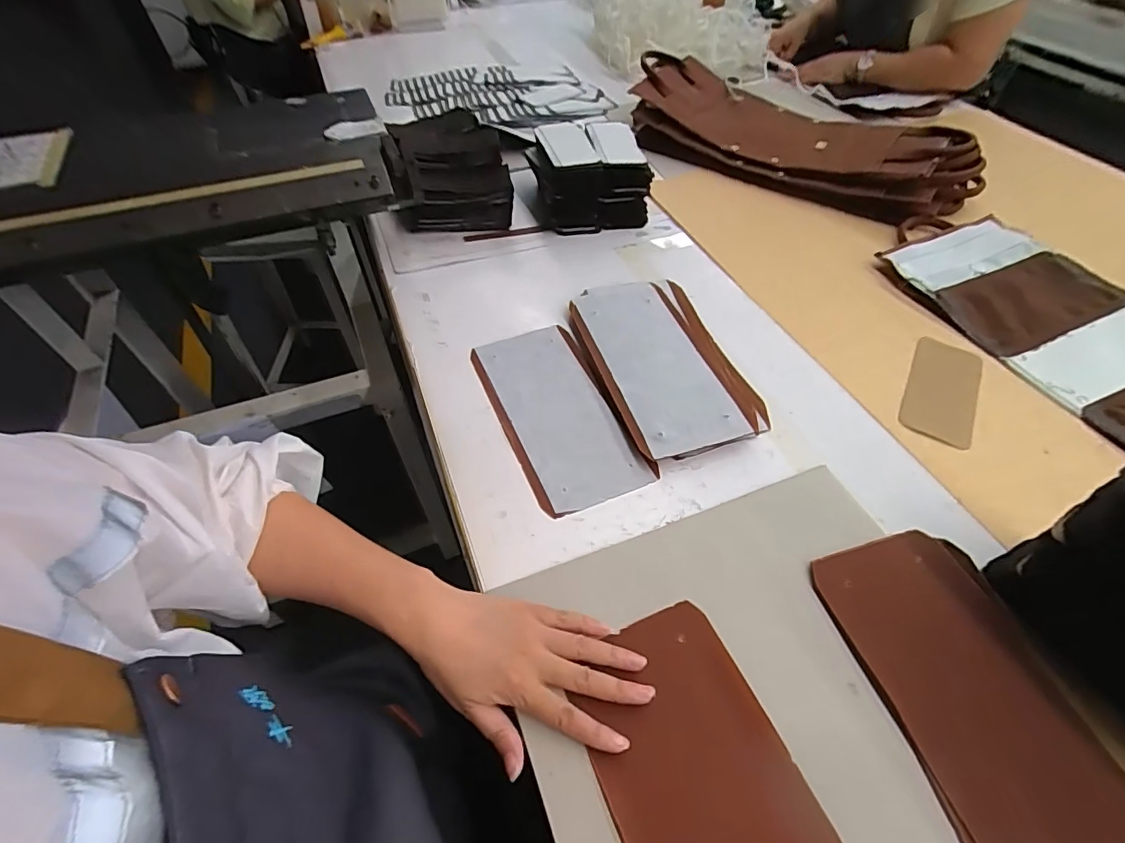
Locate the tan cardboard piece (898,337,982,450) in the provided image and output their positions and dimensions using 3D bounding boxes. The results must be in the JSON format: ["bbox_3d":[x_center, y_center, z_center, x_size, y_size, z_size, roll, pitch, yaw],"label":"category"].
[{"bbox_3d":[0.442,-0.040,0.588,0.071,0.006,0.167,26,55,19],"label":"tan cardboard piece"}]

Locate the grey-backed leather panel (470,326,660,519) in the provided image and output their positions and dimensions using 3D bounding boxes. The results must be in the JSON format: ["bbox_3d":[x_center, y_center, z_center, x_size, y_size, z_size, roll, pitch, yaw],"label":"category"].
[{"bbox_3d":[-0.008,-0.015,0.564,0.123,0.007,0.250,-19,53,-15],"label":"grey-backed leather panel"}]

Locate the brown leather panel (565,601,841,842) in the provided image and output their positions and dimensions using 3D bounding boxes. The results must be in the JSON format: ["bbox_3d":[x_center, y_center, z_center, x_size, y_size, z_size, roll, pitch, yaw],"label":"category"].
[{"bbox_3d":[0.103,0.259,0.340,0.128,0.007,0.247,-18,53,-14],"label":"brown leather panel"}]

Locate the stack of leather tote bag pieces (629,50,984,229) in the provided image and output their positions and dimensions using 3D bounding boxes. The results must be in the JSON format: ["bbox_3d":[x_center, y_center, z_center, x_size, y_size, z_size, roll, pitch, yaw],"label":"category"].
[{"bbox_3d":[0.406,-0.518,0.907,0.608,0.080,0.244,28,56,21],"label":"stack of leather tote bag pieces"}]

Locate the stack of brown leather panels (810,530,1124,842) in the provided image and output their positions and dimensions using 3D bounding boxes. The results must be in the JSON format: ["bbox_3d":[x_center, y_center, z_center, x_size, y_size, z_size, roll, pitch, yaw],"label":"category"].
[{"bbox_3d":[0.318,0.214,0.385,0.143,0.014,0.260,-11,52,-9],"label":"stack of brown leather panels"}]

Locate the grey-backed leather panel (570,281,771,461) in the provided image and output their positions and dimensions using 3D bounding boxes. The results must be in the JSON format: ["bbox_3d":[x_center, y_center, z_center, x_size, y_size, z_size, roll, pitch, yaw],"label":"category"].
[{"bbox_3d":[0.120,-0.076,0.600,0.160,0.025,0.266,-14,52,-11],"label":"grey-backed leather panel"}]

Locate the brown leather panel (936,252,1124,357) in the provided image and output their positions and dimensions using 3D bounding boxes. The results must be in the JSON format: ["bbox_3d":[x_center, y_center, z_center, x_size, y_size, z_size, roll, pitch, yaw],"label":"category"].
[{"bbox_3d":[0.632,-0.164,0.681,0.264,0.015,0.123,-19,53,-15],"label":"brown leather panel"}]

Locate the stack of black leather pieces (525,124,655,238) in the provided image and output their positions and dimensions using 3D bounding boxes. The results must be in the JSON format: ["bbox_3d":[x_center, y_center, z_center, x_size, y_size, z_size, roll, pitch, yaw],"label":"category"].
[{"bbox_3d":[0.038,-0.390,0.806,0.166,0.101,0.165,-8,51,-7],"label":"stack of black leather pieces"}]

